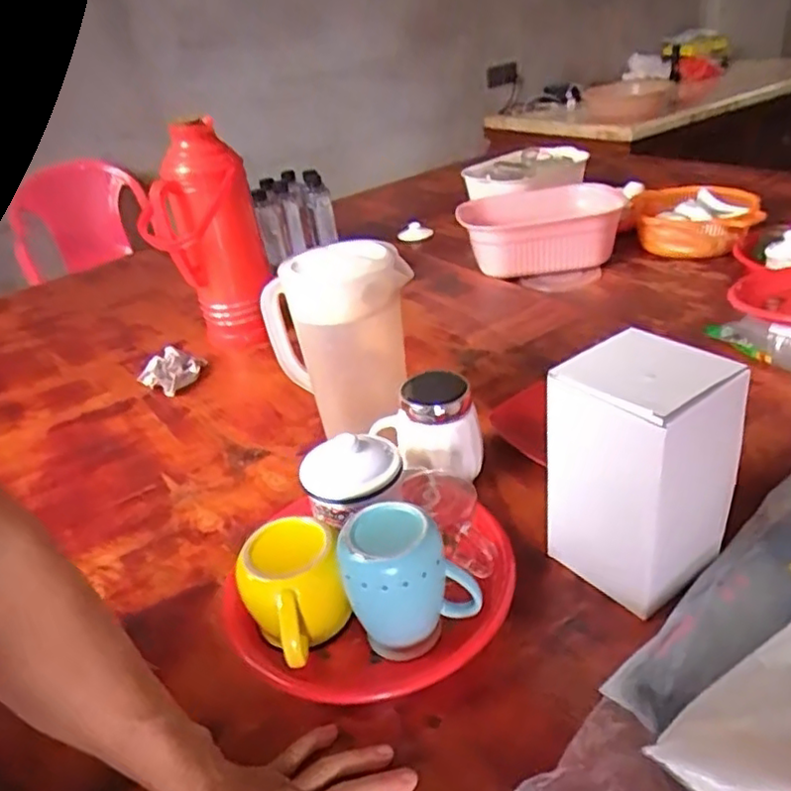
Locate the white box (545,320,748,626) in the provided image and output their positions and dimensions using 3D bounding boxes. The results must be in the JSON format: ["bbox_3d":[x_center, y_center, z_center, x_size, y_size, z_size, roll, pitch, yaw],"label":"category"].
[{"bbox_3d":[0.204,0.061,0.549,0.113,0.207,0.104,-26,35,-25],"label":"white box"}]

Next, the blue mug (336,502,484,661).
[{"bbox_3d":[0.010,0.156,0.527,0.097,0.113,0.076,11,37,30],"label":"blue mug"}]

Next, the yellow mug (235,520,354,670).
[{"bbox_3d":[-0.084,0.166,0.553,0.088,0.082,0.113,-16,32,-12],"label":"yellow mug"}]

